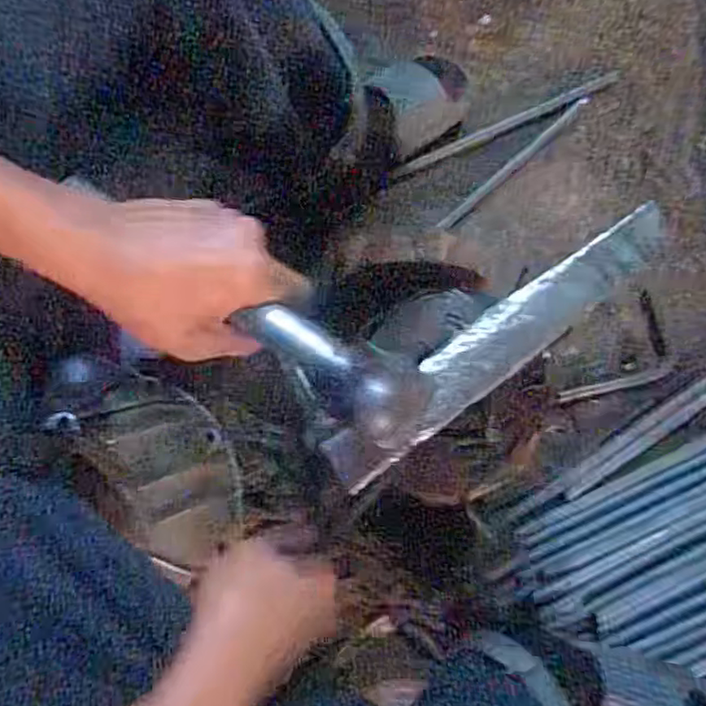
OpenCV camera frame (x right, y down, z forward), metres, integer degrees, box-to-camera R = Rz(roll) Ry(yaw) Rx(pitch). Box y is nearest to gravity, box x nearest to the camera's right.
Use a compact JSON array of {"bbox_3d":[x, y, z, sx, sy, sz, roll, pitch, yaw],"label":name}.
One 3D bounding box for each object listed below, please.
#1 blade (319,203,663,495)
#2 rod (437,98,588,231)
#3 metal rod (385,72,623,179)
[{"bbox_3d":[0.106,-0.008,0.454,0.292,0.011,0.045,-36,86,-10],"label":"blade"},{"bbox_3d":[0.207,-0.243,0.826,0.251,0.012,0.013,-42,79,-4],"label":"rod"},{"bbox_3d":[0.195,-0.293,0.832,0.318,0.009,0.016,-25,81,-3],"label":"metal rod"}]

